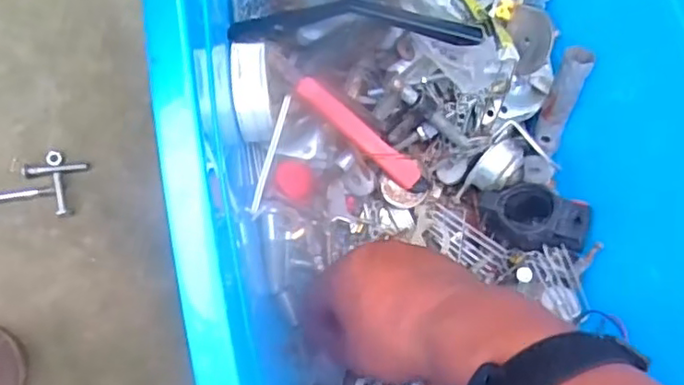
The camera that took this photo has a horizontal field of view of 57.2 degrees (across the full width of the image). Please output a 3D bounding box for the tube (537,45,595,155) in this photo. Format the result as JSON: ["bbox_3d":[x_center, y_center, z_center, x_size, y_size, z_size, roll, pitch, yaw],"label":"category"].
[{"bbox_3d":[0.149,-0.061,0.427,0.021,0.082,0.016,-4,46,-7],"label":"tube"}]

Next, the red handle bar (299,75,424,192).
[{"bbox_3d":[0.016,-0.039,0.423,0.117,0.017,0.021,38,83,-31],"label":"red handle bar"}]

